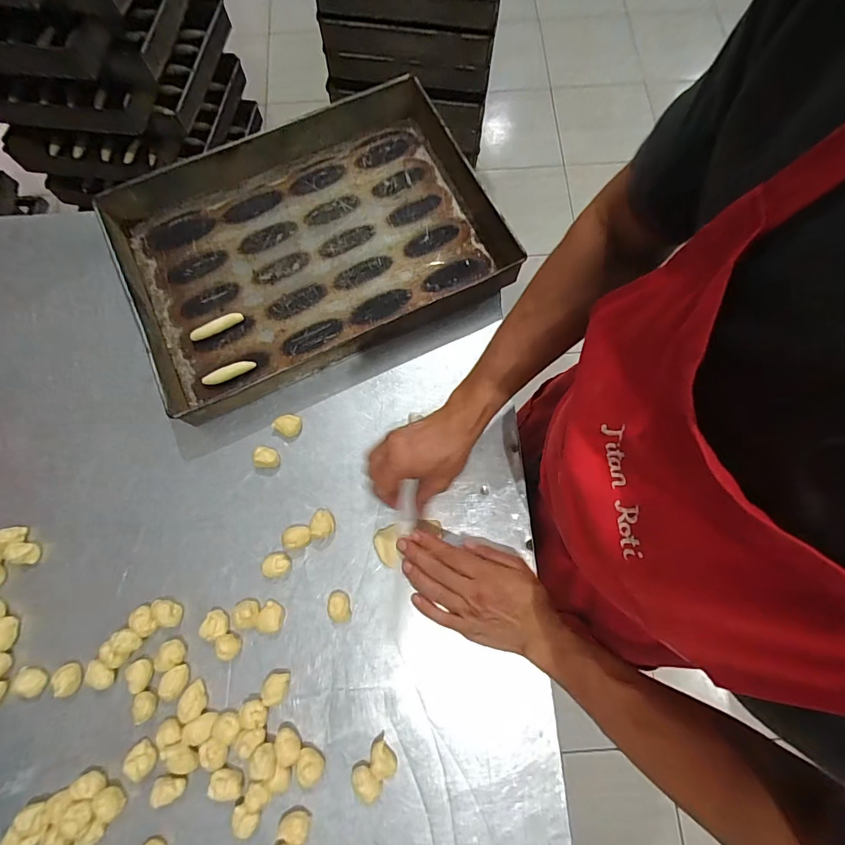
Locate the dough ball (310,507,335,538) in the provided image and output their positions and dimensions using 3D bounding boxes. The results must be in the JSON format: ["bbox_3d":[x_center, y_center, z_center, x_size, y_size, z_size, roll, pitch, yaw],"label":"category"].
[{"bbox_3d":[-0.125,0.125,0.538,0.028,0.021,0.034,-9,76,-3],"label":"dough ball"}]

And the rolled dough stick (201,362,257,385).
[{"bbox_3d":[-0.267,-0.070,0.597,0.073,0.009,0.019,-22,77,-6],"label":"rolled dough stick"}]

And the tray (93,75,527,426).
[{"bbox_3d":[-0.164,-0.256,0.621,0.505,0.058,0.357,-24,77,-7],"label":"tray"}]

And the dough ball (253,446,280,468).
[{"bbox_3d":[-0.203,0.044,0.563,0.029,0.017,0.027,0,75,-1],"label":"dough ball"}]

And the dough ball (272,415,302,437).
[{"bbox_3d":[-0.178,0.002,0.576,0.034,0.011,0.030,32,77,7],"label":"dough ball"}]

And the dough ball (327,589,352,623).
[{"bbox_3d":[-0.100,0.219,0.517,0.025,0.016,0.035,-10,76,-3],"label":"dough ball"}]

